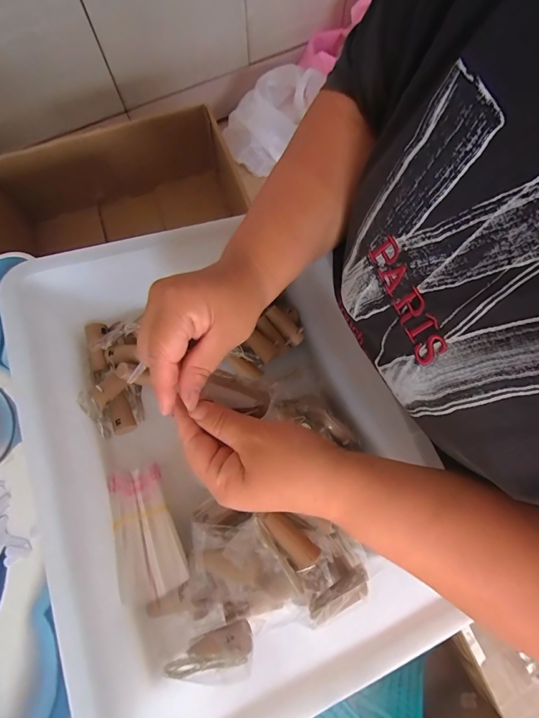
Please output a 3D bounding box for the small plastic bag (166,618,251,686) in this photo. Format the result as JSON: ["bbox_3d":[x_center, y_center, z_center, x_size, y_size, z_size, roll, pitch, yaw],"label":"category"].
[{"bbox_3d":[-0.043,0.227,0.268,0.065,0.039,0.015,-19,115,4],"label":"small plastic bag"}]

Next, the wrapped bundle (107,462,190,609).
[{"bbox_3d":[-0.108,0.145,0.309,0.048,0.034,0.108,-23,61,-4],"label":"wrapped bundle"}]

